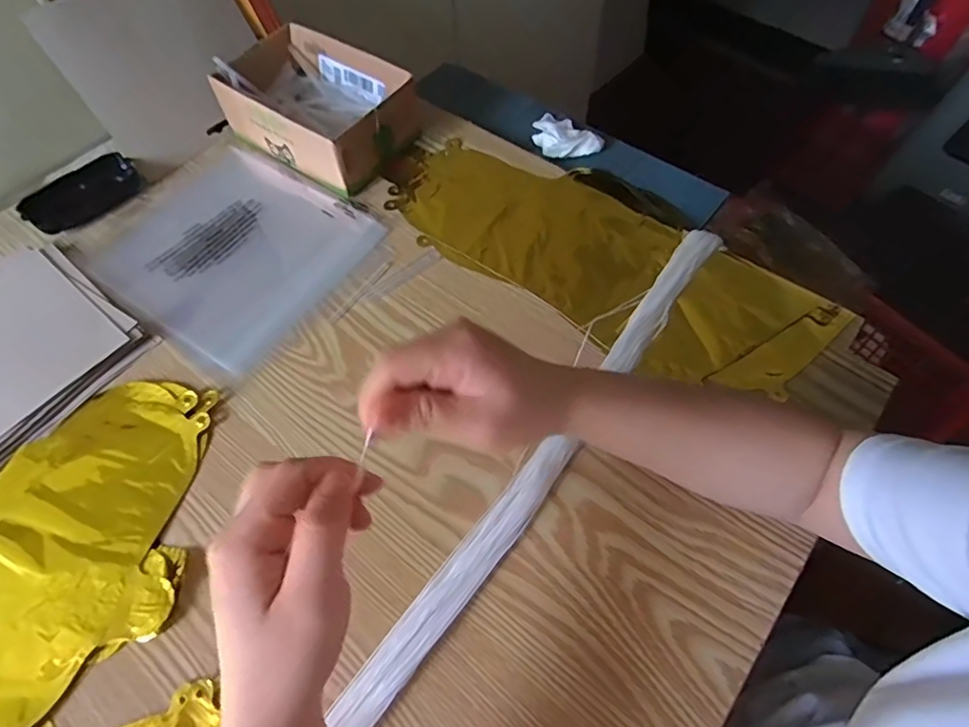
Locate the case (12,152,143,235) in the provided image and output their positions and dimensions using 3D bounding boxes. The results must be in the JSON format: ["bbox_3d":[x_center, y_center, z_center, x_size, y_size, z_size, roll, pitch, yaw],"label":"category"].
[{"bbox_3d":[-0.411,-0.174,0.570,0.051,0.027,0.108,31,65,18],"label":"case"}]

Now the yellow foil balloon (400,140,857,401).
[{"bbox_3d":[0.105,-0.107,0.521,0.408,0.012,0.167,35,66,20],"label":"yellow foil balloon"}]

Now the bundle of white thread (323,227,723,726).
[{"bbox_3d":[-0.035,0.159,0.363,0.035,0.022,0.801,34,65,19],"label":"bundle of white thread"}]

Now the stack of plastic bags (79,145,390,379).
[{"bbox_3d":[-0.254,-0.119,0.553,0.253,0.006,0.217,30,64,18],"label":"stack of plastic bags"}]

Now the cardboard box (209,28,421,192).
[{"bbox_3d":[-0.176,-0.274,0.594,0.189,0.071,0.134,30,64,18],"label":"cardboard box"}]

